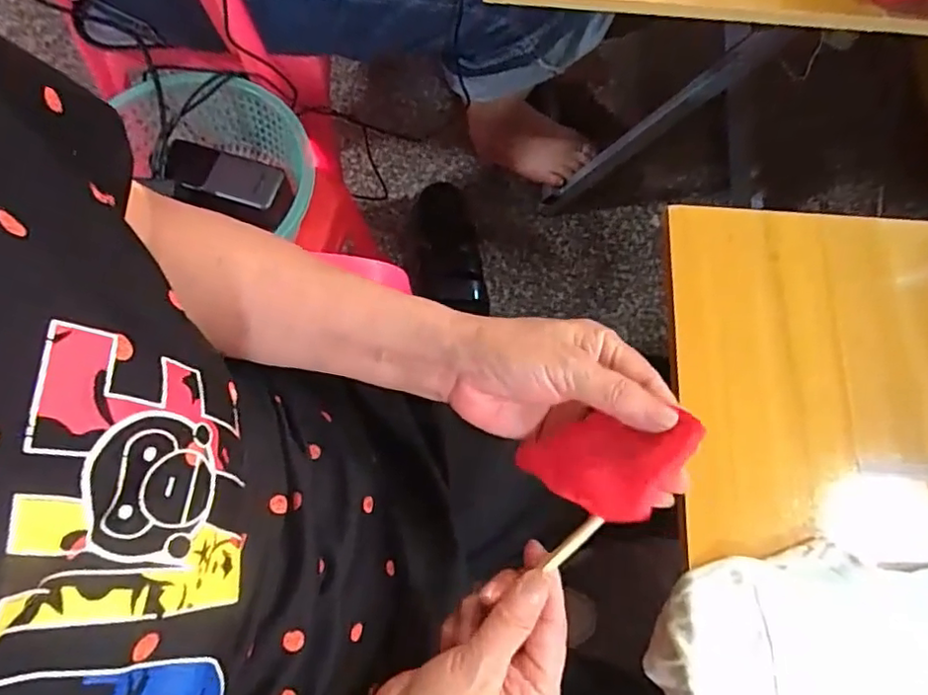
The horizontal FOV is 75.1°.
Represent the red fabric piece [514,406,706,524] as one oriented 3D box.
[{"bbox_3d":[0.072,0.062,0.311,0.092,0.007,0.051,-5,80,27],"label":"red fabric piece"}]

